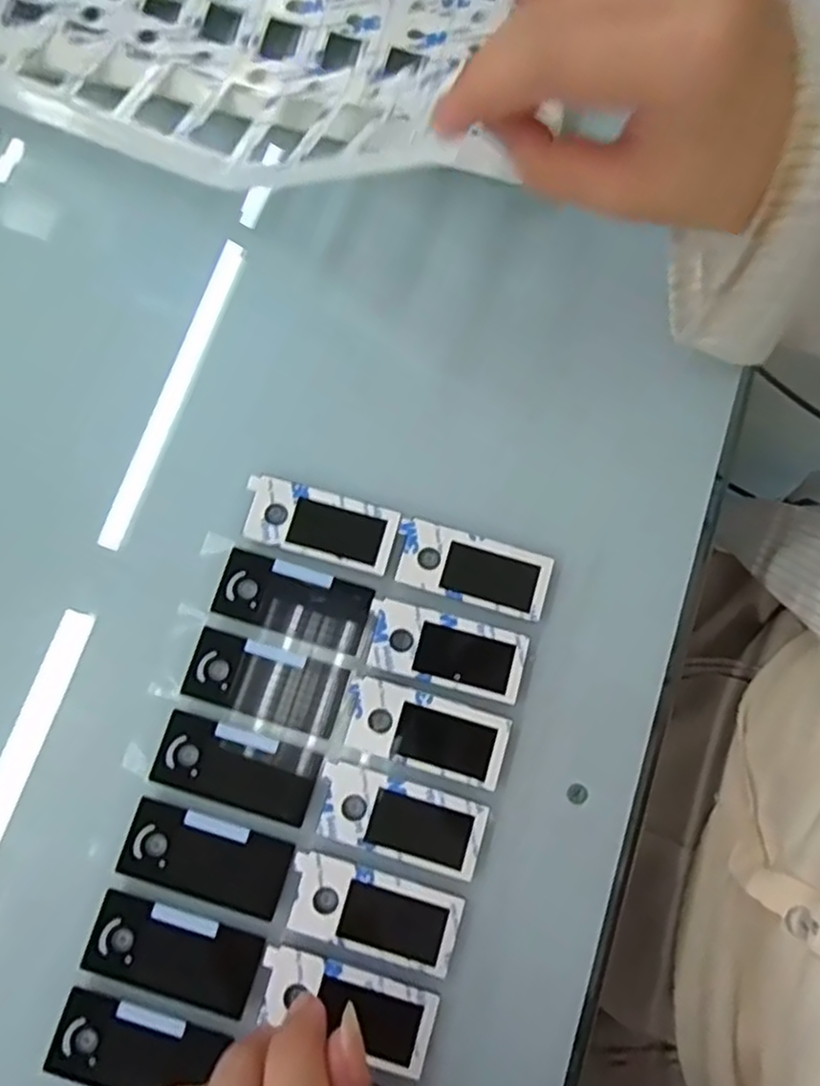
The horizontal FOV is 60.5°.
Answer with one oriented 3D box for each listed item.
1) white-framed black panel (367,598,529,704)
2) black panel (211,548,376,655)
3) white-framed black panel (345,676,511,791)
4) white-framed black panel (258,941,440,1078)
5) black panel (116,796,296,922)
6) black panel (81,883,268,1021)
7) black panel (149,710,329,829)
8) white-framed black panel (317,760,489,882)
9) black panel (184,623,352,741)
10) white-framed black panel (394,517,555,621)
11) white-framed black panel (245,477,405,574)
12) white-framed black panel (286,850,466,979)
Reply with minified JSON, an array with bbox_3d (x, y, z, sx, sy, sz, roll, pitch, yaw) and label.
[{"bbox_3d":[0.015,0.041,0.272,0.059,0.004,0.026,16,78,2],"label":"white-framed black panel"},{"bbox_3d":[-0.046,0.022,0.275,0.059,0.004,0.027,17,78,2],"label":"black panel"},{"bbox_3d":[0.006,0.071,0.265,0.060,0.004,0.026,17,78,2],"label":"white-framed black panel"},{"bbox_3d":[-0.022,0.162,0.244,0.061,0.006,0.026,18,78,2],"label":"white-framed black panel"},{"bbox_3d":[-0.074,0.114,0.253,0.058,0.004,0.027,18,78,2],"label":"black panel"},{"bbox_3d":[-0.083,0.144,0.249,0.058,0.005,0.028,19,78,3],"label":"black panel"},{"bbox_3d":[-0.064,0.083,0.261,0.059,0.004,0.026,17,78,2],"label":"black panel"},{"bbox_3d":[-0.003,0.102,0.259,0.061,0.004,0.026,17,78,2],"label":"white-framed black panel"},{"bbox_3d":[-0.055,0.053,0.267,0.058,0.004,0.027,17,78,2],"label":"black panel"},{"bbox_3d":[0.025,0.010,0.279,0.061,0.004,0.027,16,78,2],"label":"white-framed black panel"},{"bbox_3d":[-0.036,-0.008,0.281,0.060,0.004,0.026,16,78,2],"label":"white-framed black panel"},{"bbox_3d":[-0.013,0.132,0.251,0.061,0.004,0.027,18,78,2],"label":"white-framed black panel"}]

